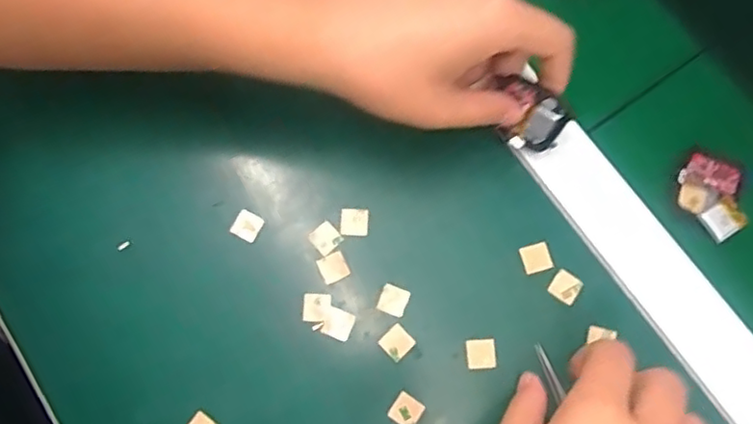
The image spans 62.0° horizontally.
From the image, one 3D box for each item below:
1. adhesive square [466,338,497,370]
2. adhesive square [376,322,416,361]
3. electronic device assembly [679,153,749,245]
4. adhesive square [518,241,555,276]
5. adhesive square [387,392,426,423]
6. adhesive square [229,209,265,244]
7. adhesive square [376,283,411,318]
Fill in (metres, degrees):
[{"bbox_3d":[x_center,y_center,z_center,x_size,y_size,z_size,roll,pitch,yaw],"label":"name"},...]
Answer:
[{"bbox_3d":[0.058,0.078,0.343,0.016,0.004,0.016,-4,74,-1],"label":"adhesive square"},{"bbox_3d":[0.012,0.072,0.346,0.016,0.004,0.016,44,79,11],"label":"adhesive square"},{"bbox_3d":[0.196,-0.009,0.360,0.036,0.013,0.050,-17,75,-5],"label":"electronic device assembly"},{"bbox_3d":[0.091,0.026,0.356,0.016,0.004,0.016,-16,75,-4],"label":"adhesive square"},{"bbox_3d":[0.016,0.107,0.337,0.016,0.004,0.016,30,77,8],"label":"adhesive square"},{"bbox_3d":[-0.075,0.008,0.362,0.016,0.004,0.016,27,76,7],"label":"adhesive square"},{"bbox_3d":[0.010,0.050,0.352,0.015,0.004,0.016,22,76,6],"label":"adhesive square"}]

